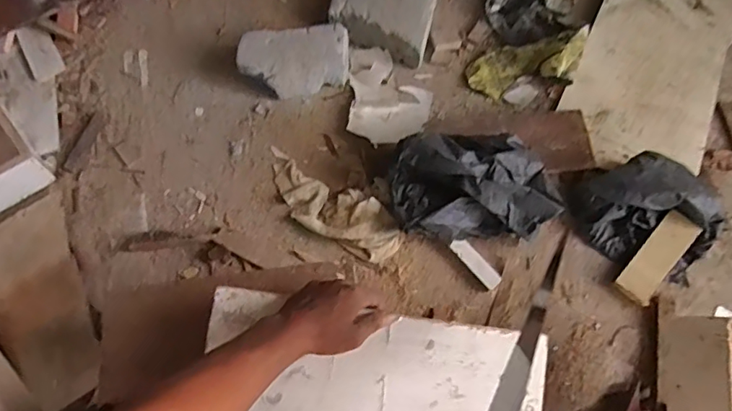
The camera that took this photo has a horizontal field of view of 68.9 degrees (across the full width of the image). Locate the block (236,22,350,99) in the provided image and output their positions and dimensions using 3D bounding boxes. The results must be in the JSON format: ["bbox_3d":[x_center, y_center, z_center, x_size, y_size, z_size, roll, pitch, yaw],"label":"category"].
[{"bbox_3d":[-0.136,-0.276,1.035,0.213,0.072,0.120,-8,70,-2],"label":"block"}]

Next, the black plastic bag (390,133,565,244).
[{"bbox_3d":[0.181,-0.037,0.900,0.272,0.107,0.171,0,67,0],"label":"black plastic bag"}]

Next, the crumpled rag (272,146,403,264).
[{"bbox_3d":[-0.071,-0.001,0.942,0.290,0.046,0.102,30,73,11],"label":"crumpled rag"}]

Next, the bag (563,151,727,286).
[{"bbox_3d":[0.473,0.006,0.903,0.246,0.079,0.190,39,75,14],"label":"bag"}]

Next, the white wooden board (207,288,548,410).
[{"bbox_3d":[0.004,0.231,0.595,0.373,0.008,0.217,8,83,1],"label":"white wooden board"}]

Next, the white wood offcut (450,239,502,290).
[{"bbox_3d":[0.186,0.096,0.901,0.029,0.017,0.100,-36,74,-11],"label":"white wood offcut"}]

